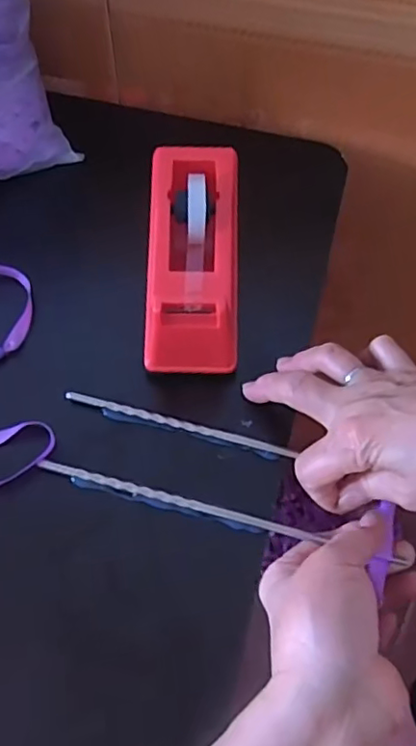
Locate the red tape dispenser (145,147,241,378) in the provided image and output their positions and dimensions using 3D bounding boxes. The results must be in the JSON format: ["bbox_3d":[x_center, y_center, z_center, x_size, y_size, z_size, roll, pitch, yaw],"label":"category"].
[{"bbox_3d":[-0.009,-0.077,0.404,0.062,0.070,0.153,1,60,0],"label":"red tape dispenser"}]

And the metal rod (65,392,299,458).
[{"bbox_3d":[-0.019,0.032,0.381,0.150,0.006,0.007,14,61,7],"label":"metal rod"}]

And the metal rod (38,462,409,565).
[{"bbox_3d":[0.004,0.081,0.355,0.221,0.007,0.006,14,61,6],"label":"metal rod"}]

